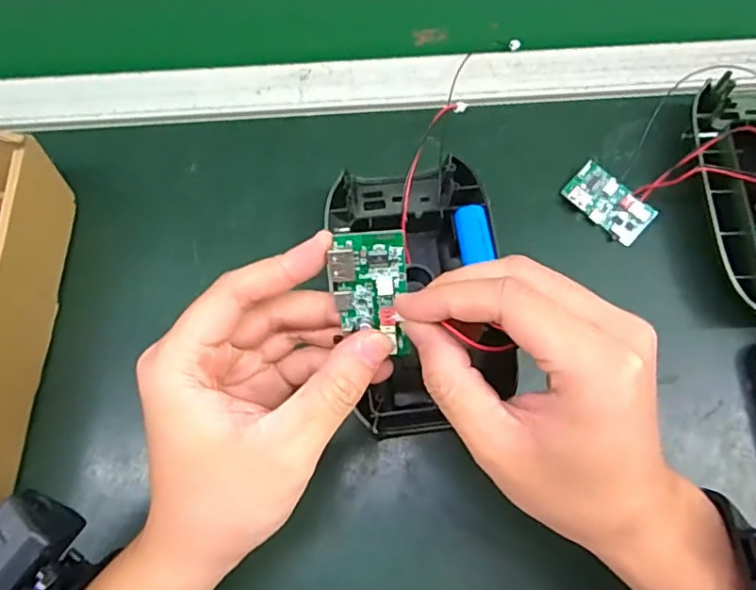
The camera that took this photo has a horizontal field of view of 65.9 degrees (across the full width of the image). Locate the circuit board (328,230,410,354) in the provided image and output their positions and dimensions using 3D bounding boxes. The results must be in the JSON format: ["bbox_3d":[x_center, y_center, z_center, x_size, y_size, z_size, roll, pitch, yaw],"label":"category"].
[{"bbox_3d":[-0.003,0.001,0.243,0.030,0.007,0.052,-2,106,1],"label":"circuit board"}]

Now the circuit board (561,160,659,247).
[{"bbox_3d":[0.150,-0.059,0.380,0.055,0.012,0.029,43,76,13],"label":"circuit board"}]

